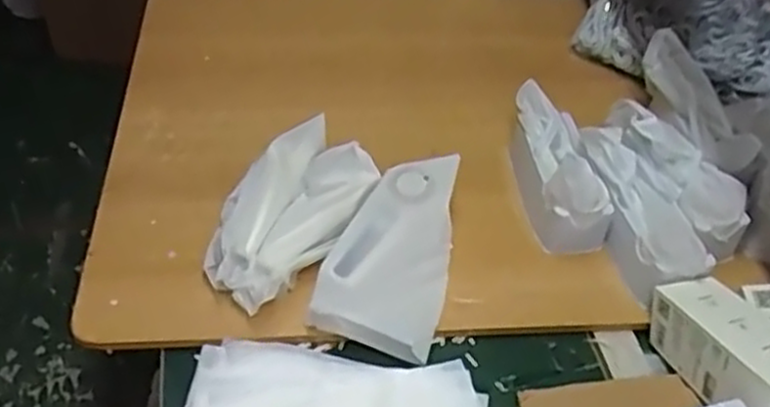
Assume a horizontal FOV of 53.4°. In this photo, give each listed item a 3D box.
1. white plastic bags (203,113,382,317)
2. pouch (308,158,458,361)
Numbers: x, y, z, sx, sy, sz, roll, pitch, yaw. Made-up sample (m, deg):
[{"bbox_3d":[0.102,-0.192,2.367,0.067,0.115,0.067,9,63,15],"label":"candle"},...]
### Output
[{"bbox_3d":[-0.102,0.009,0.763,0.122,0.082,0.193,27,49,20],"label":"white plastic bags"},{"bbox_3d":[0.008,0.040,0.747,0.116,0.036,0.209,17,61,-2],"label":"pouch"}]

